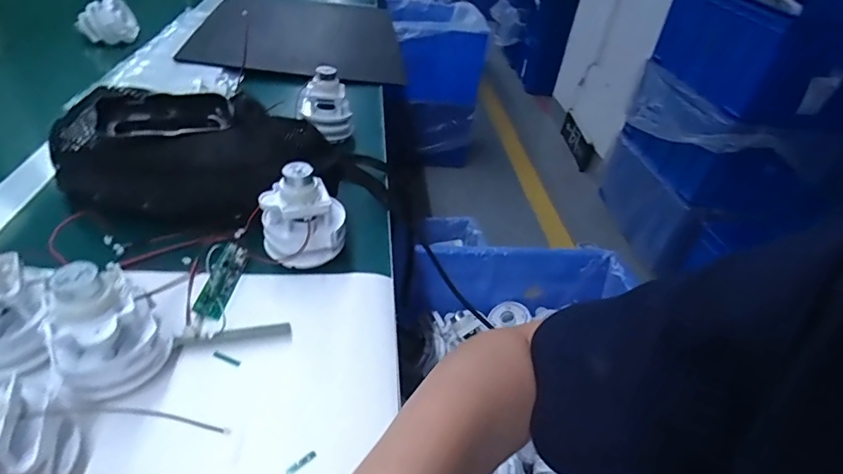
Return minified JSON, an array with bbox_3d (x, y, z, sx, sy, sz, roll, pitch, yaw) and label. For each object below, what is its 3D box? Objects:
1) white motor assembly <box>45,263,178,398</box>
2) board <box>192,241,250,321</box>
[{"bbox_3d":[-0.198,0.055,0.290,0.059,0.079,0.053,-25,49,-34],"label":"white motor assembly"},{"bbox_3d":[-0.164,0.035,0.382,0.022,0.007,0.073,19,42,-10],"label":"board"}]

